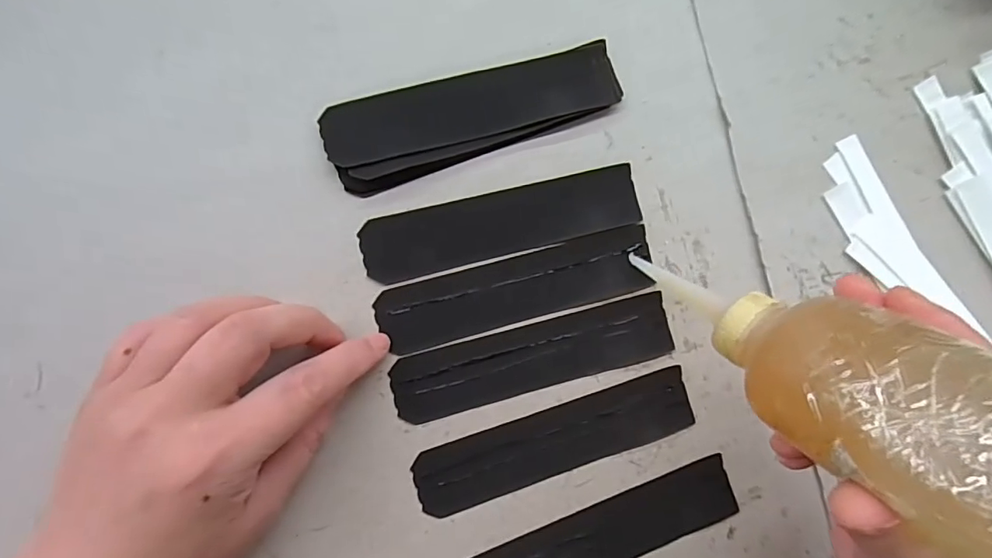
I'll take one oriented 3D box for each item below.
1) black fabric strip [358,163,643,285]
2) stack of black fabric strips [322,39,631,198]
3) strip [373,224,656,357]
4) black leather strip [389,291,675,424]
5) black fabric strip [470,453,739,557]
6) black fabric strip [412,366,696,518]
[{"bbox_3d":[0.005,-0.028,0.256,0.138,0.004,0.032,-14,88,-9],"label":"black fabric strip"},{"bbox_3d":[-0.009,-0.083,0.254,0.147,0.007,0.043,-21,89,-9],"label":"stack of black fabric strips"},{"bbox_3d":[0.013,0.005,0.254,0.137,0.004,0.032,-15,88,-9],"label":"strip"},{"bbox_3d":[0.020,0.038,0.251,0.138,0.004,0.031,-14,88,-9],"label":"black leather strip"},{"bbox_3d":[0.053,0.126,0.249,0.138,0.004,0.031,-18,89,-9],"label":"black fabric strip"},{"bbox_3d":[0.031,0.079,0.251,0.138,0.004,0.031,-17,88,-9],"label":"black fabric strip"}]

